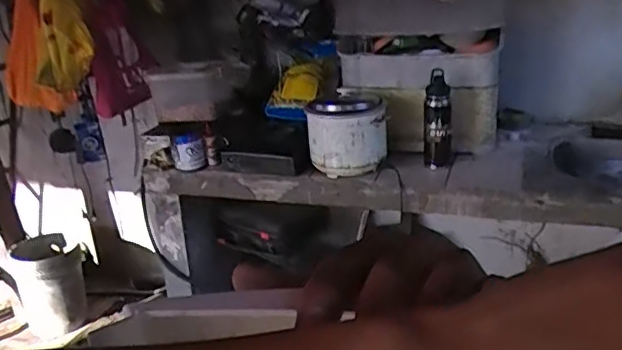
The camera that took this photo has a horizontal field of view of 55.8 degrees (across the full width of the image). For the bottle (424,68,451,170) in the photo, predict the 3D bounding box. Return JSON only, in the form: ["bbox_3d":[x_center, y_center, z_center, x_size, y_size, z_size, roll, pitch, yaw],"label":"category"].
[{"bbox_3d":[0.354,-0.143,1.655,0.080,0.270,0.065,-6,22,-2],"label":"bottle"}]

